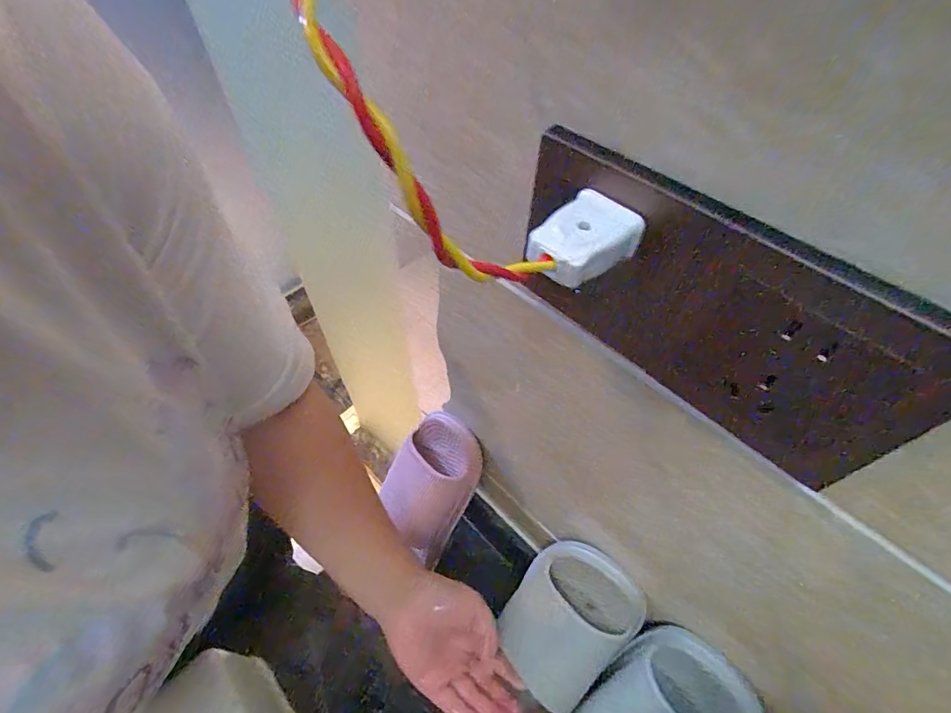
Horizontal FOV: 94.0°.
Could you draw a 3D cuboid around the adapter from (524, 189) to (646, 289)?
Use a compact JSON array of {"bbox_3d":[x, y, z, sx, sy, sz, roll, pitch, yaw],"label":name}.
[{"bbox_3d":[0.042,-0.046,0.177,0.031,0.018,0.039,37,60,26],"label":"adapter"}]

